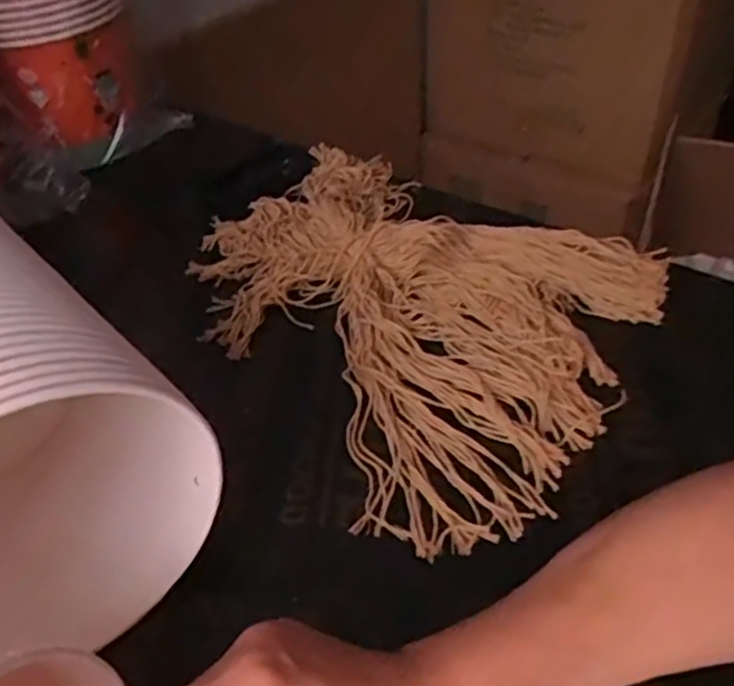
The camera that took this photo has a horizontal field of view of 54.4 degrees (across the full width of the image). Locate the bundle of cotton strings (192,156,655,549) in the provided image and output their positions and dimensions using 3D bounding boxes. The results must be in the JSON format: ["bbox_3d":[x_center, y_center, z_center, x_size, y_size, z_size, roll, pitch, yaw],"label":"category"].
[{"bbox_3d":[0.016,-0.033,0.524,0.349,0.033,0.300,27,51,29],"label":"bundle of cotton strings"}]

